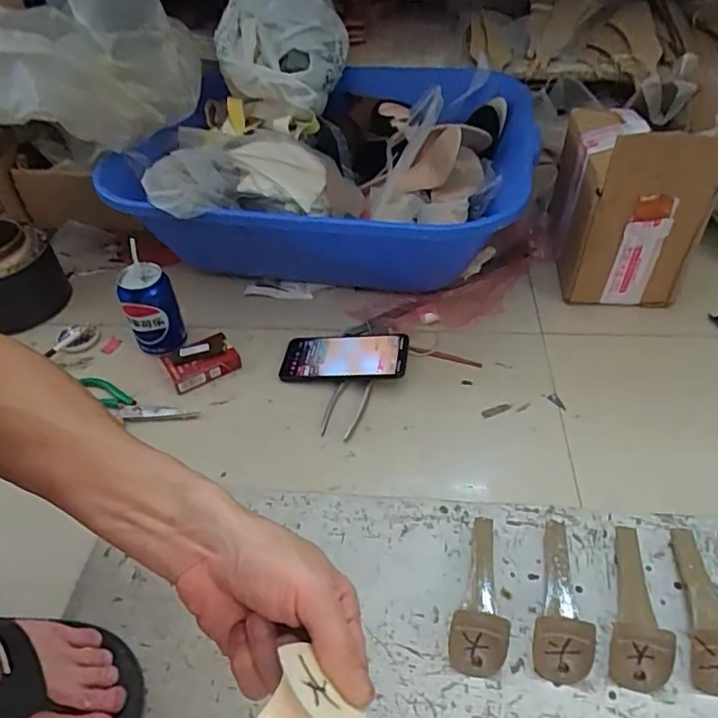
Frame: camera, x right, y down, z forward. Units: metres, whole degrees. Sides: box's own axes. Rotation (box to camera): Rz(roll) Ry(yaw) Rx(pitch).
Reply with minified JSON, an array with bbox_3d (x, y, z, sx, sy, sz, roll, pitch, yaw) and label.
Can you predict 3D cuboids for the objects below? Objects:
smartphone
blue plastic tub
[{"bbox_3d":[-0.020,-0.003,0.744,0.161,0.014,0.076,-2,44,14],"label":"smartphone"},{"bbox_3d":[-0.031,-0.304,0.930,0.561,0.207,0.540,-2,44,2],"label":"blue plastic tub"}]

